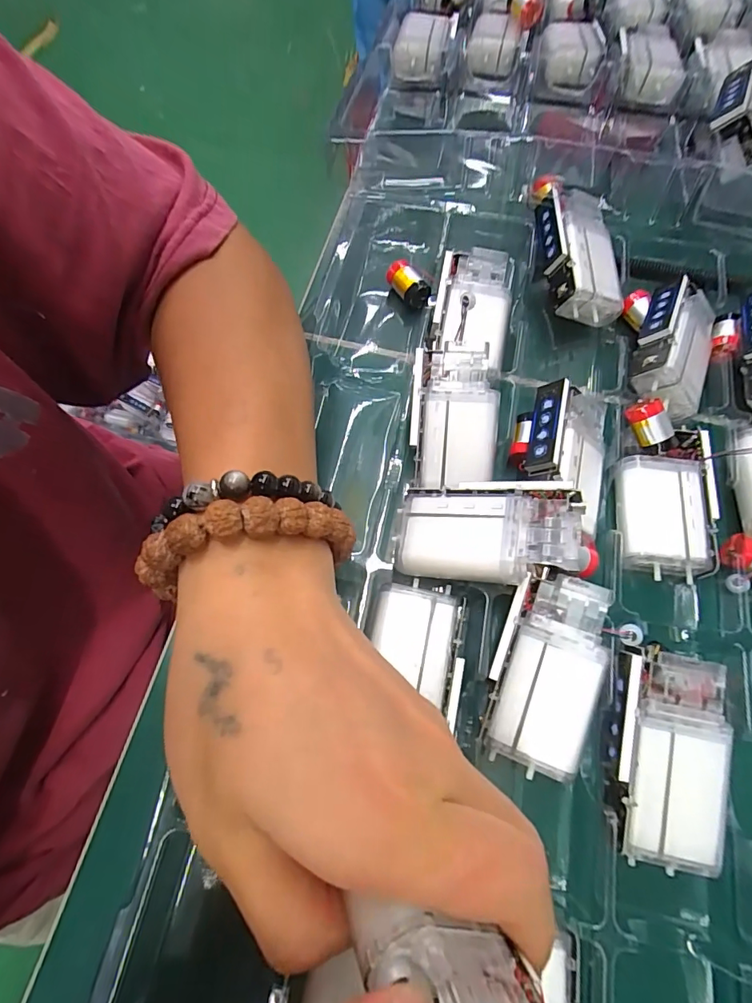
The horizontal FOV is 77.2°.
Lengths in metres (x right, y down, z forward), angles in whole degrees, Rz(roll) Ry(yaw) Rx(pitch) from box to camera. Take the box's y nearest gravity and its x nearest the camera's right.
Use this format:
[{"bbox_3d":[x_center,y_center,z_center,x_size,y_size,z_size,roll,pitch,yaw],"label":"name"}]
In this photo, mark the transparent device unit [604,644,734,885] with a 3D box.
[{"bbox_3d":[0.118,0.103,0.191,0.041,0.013,0.079,8,80,4],"label":"transparent device unit"}]

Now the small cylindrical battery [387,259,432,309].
[{"bbox_3d":[0.021,-0.132,0.288,0.012,0.017,0.031,-34,71,-13],"label":"small cylindrical battery"}]

